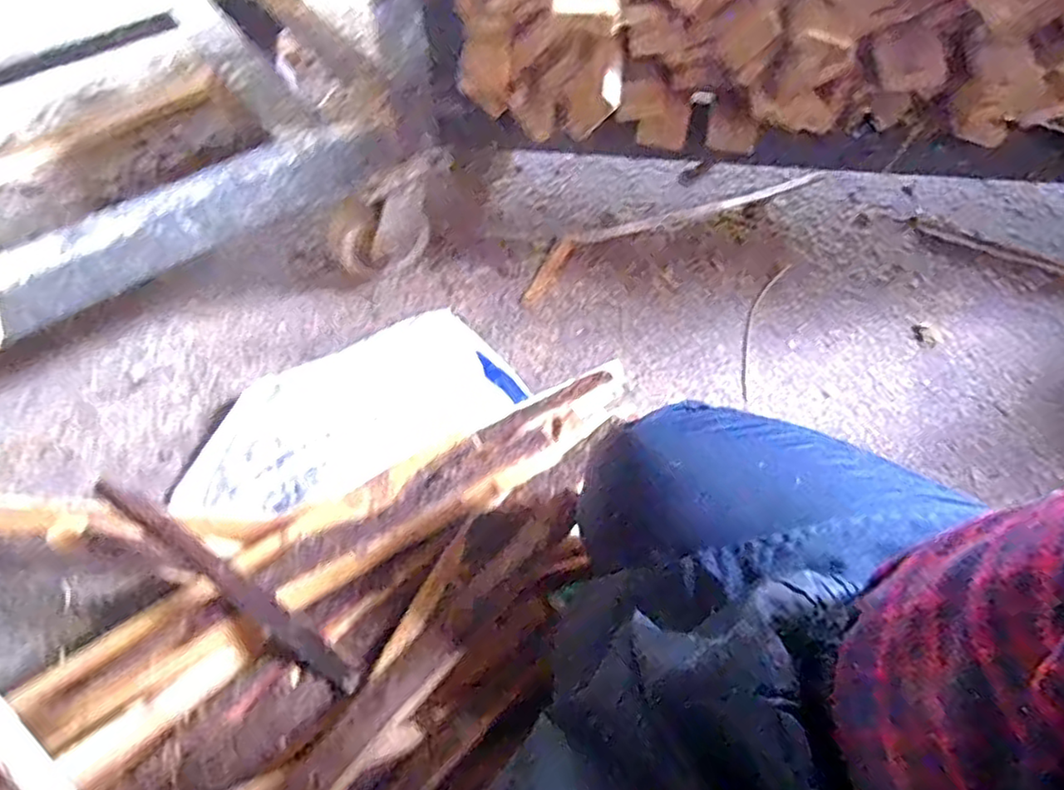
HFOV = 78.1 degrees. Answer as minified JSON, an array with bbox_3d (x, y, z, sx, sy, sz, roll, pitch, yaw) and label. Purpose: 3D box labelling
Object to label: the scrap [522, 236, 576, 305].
[{"bbox_3d":[0.024,-0.166,0.869,0.023,0.010,0.135,23,60,14],"label":"scrap"}]

